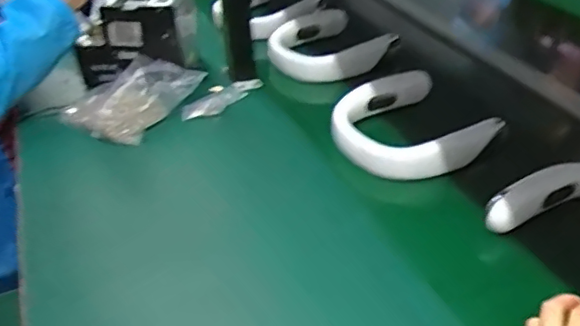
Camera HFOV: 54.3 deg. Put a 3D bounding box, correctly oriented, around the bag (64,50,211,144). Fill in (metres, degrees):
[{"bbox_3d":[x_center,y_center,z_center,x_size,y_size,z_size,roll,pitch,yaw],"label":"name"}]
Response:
[{"bbox_3d":[-0.239,-0.101,0.860,0.137,0.067,0.175,23,42,30],"label":"bag"}]

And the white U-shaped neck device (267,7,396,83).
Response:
[{"bbox_3d":[0.061,-0.216,1.031,0.206,0.046,0.184,-20,39,-23],"label":"white U-shaped neck device"}]

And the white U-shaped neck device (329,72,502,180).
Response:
[{"bbox_3d":[0.159,-0.050,0.804,0.199,0.057,0.179,-13,37,-14],"label":"white U-shaped neck device"}]

